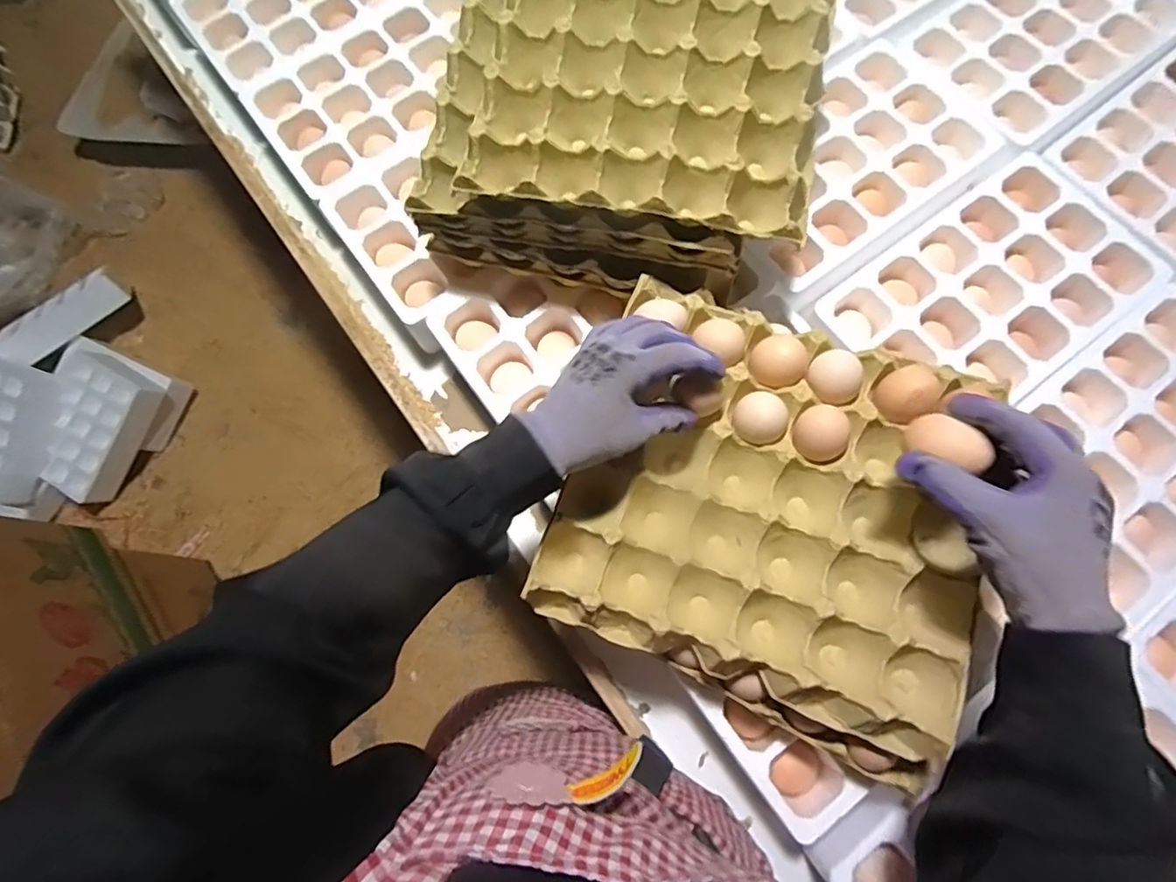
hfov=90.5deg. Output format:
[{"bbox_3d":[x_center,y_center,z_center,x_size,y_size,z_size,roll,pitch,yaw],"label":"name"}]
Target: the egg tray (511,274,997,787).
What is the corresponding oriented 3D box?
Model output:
[{"bbox_3d":[0.136,0.048,0.436,0.289,0.056,0.287,22,75,8],"label":"egg tray"}]

